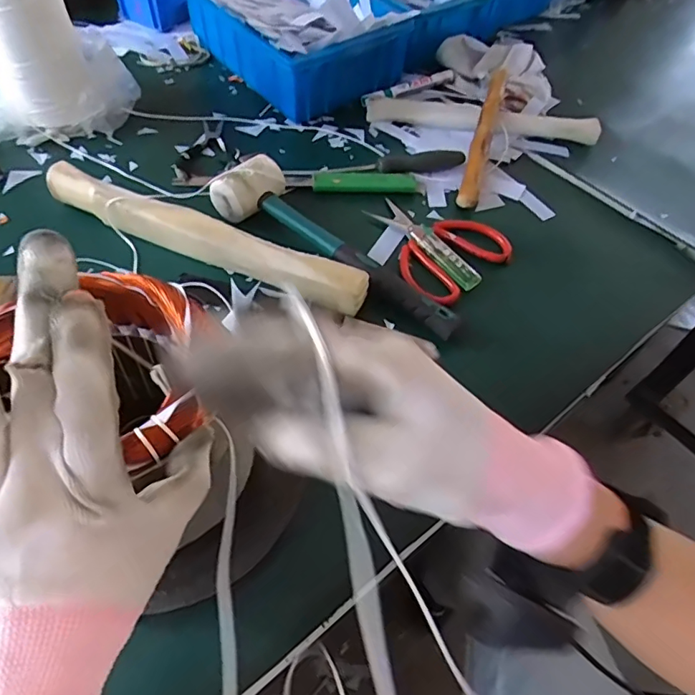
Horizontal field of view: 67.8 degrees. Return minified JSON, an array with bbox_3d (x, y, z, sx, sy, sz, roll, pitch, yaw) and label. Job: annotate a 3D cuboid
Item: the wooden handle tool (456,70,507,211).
[{"bbox_3d":[0.164,-0.255,0.625,0.022,0.020,0.219,16,67,7],"label":"wooden handle tool"}]

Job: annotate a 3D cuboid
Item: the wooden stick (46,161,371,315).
[{"bbox_3d":[-0.141,-0.109,0.496,0.340,0.039,0.033,22,54,10],"label":"wooden stick"}]

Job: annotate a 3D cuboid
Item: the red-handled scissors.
[{"bbox_3d":[0.087,-0.116,0.543,0.128,0.011,0.143,-33,63,-26],"label":"red-handled scissors"}]

